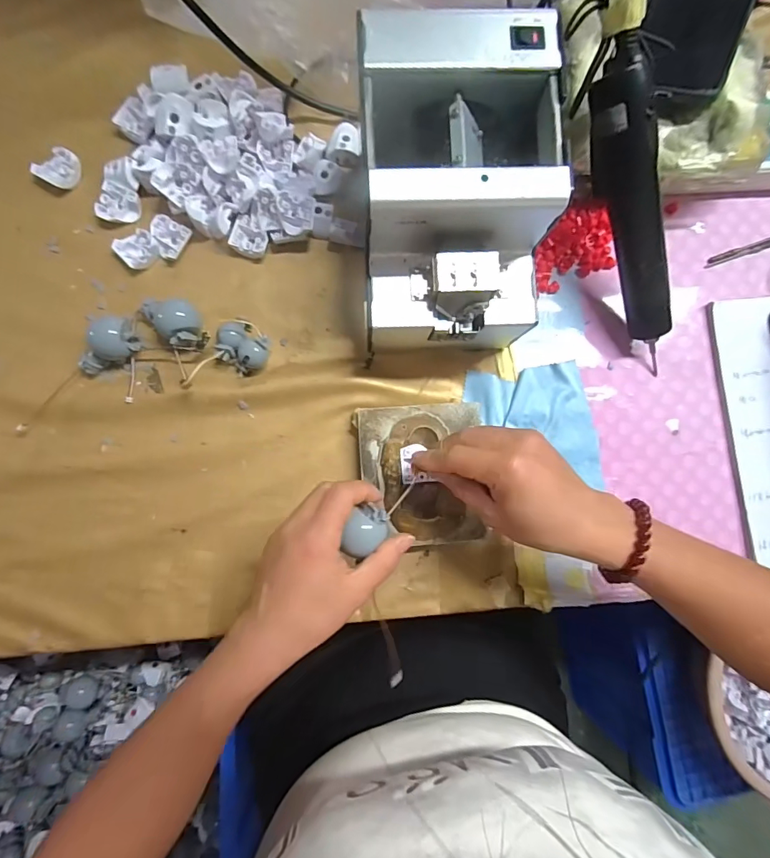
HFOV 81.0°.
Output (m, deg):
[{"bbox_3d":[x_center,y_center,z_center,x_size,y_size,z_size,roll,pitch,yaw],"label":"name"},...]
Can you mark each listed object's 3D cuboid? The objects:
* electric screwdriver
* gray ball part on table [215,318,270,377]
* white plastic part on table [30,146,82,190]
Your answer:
[{"bbox_3d":[0.194,-0.156,0.348,0.036,0.031,0.234,-26,116,-4],"label":"electric screwdriver"},{"bbox_3d":[-0.120,-0.068,0.381,0.044,0.026,0.038,40,86,1],"label":"gray ball part on table"},{"bbox_3d":[-0.282,-0.226,0.392,0.034,0.014,0.032,0,86,-2],"label":"white plastic part on table"}]

